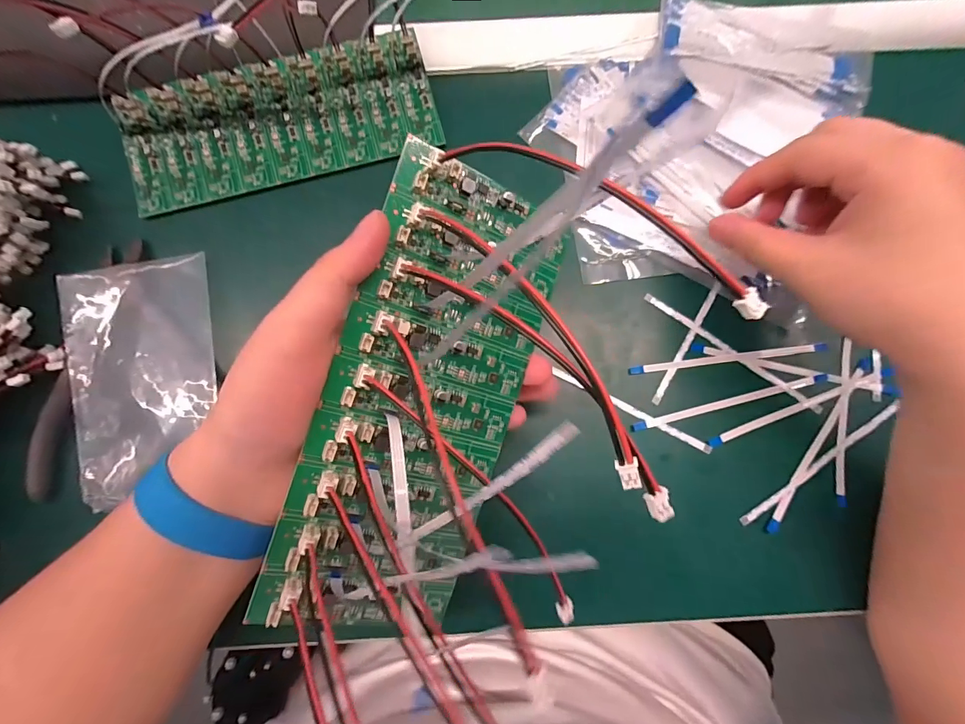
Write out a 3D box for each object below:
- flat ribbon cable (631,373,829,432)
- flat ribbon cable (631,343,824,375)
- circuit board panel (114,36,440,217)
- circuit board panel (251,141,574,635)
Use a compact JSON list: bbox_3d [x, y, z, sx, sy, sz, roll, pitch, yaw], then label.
[{"bbox_3d":[0.143,0.024,0.238,0.116,0.004,0.005,-14,80,-3],"label":"flat ribbon cable"},{"bbox_3d":[0.146,-0.002,0.241,0.117,0.006,0.005,-7,79,-2],"label":"flat ribbon cable"},{"bbox_3d":[-0.124,-0.150,0.257,0.189,0.014,0.073,-17,80,-3],"label":"circuit board panel"},{"bbox_3d":[-0.023,0.020,0.172,0.080,0.010,0.198,18,89,-26],"label":"circuit board panel"}]

